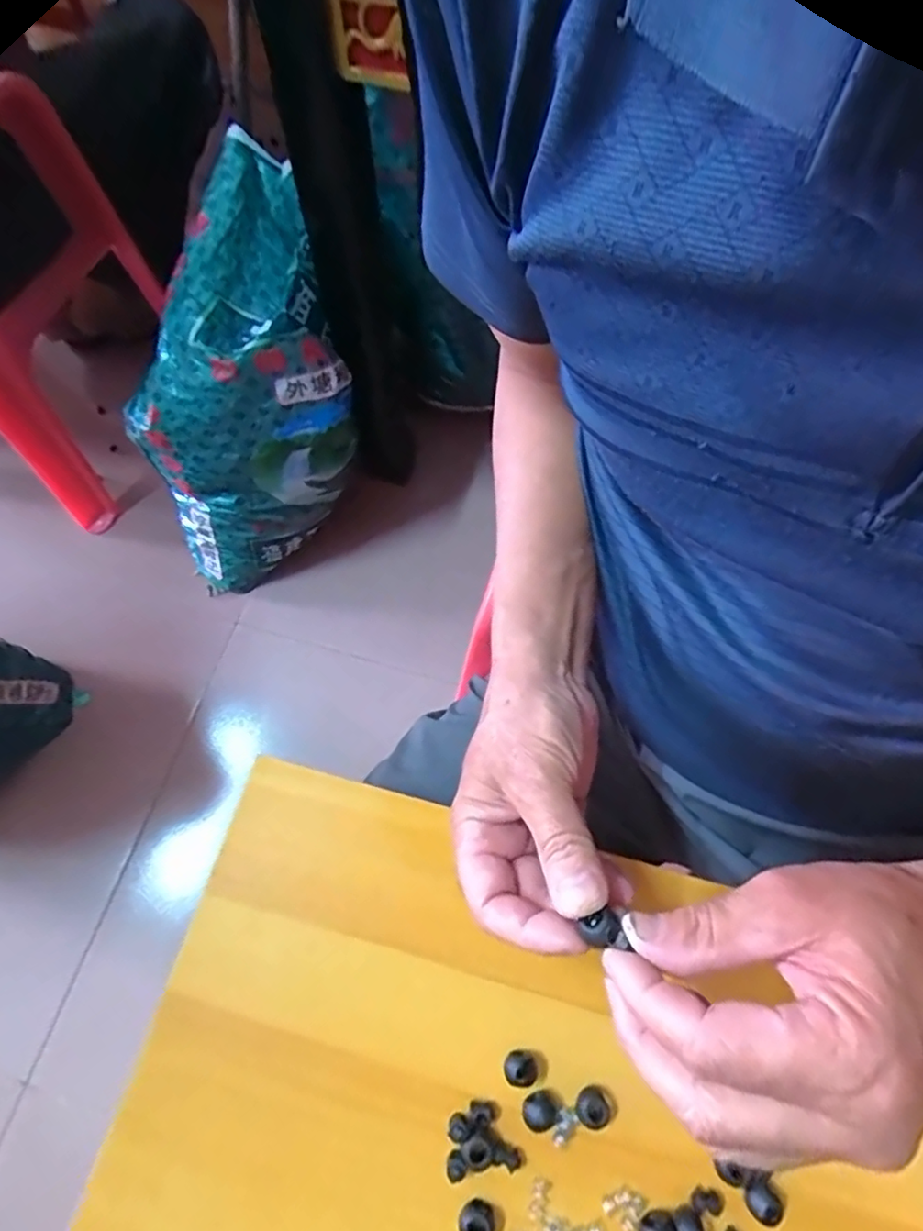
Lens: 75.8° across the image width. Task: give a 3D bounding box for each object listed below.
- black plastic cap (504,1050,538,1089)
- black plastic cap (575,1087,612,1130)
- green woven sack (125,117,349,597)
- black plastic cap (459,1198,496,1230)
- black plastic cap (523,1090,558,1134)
[{"bbox_3d":[0.028,0.218,0.285,0.015,0.012,0.012,19,69,7],"label":"black plastic cap"},{"bbox_3d":[0.063,0.233,0.280,0.017,0.011,0.014,-17,70,-7],"label":"black plastic cap"},{"bbox_3d":[-0.267,-0.262,0.763,0.246,0.568,0.192,15,29,5],"label":"green woven sack"},{"bbox_3d":[0.007,0.269,0.263,0.015,0.010,0.013,-12,69,-5],"label":"black plastic cap"},{"bbox_3d":[0.037,0.233,0.279,0.016,0.010,0.012,-21,70,-9],"label":"black plastic cap"}]

